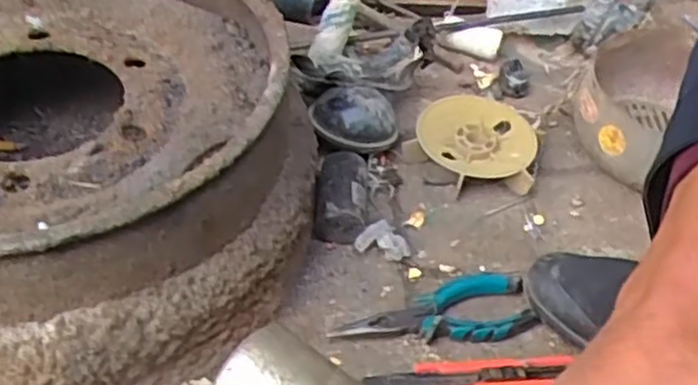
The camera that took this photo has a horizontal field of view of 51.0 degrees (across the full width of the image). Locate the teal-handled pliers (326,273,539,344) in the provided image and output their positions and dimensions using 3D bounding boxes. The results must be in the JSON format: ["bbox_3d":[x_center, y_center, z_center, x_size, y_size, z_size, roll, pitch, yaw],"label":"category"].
[{"bbox_3d":[0.067,0.097,0.565,0.154,0.022,0.049,-8,48,-15],"label":"teal-handled pliers"}]

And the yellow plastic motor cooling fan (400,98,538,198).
[{"bbox_3d":[0.120,-0.048,0.696,0.113,0.034,0.120,2,45,-2],"label":"yellow plastic motor cooling fan"}]

